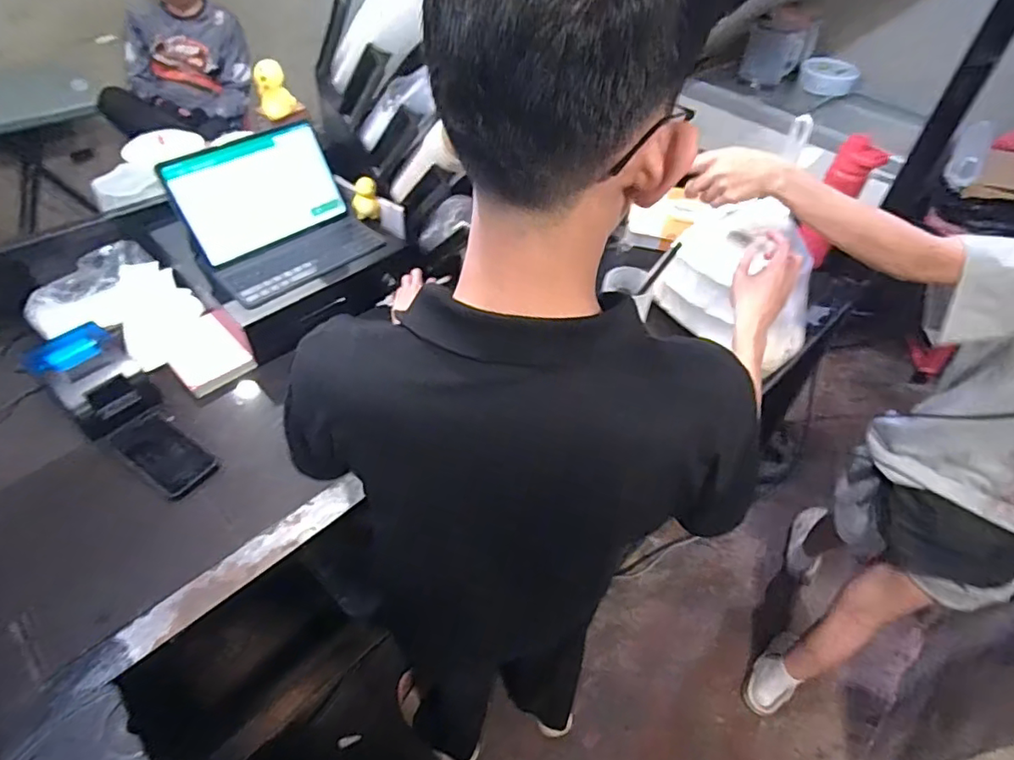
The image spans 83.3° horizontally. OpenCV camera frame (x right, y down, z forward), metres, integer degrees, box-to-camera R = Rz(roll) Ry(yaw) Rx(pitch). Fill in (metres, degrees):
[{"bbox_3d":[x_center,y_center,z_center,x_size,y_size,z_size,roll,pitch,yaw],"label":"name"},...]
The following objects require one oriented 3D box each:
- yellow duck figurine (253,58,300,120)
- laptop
[{"bbox_3d":[-0.393,-0.495,0.972,0.059,0.079,0.057,-12,49,-15],"label":"yellow duck figurine"},{"bbox_3d":[-0.391,-0.289,0.978,0.275,0.161,0.219,-34,58,-31],"label":"laptop"}]

